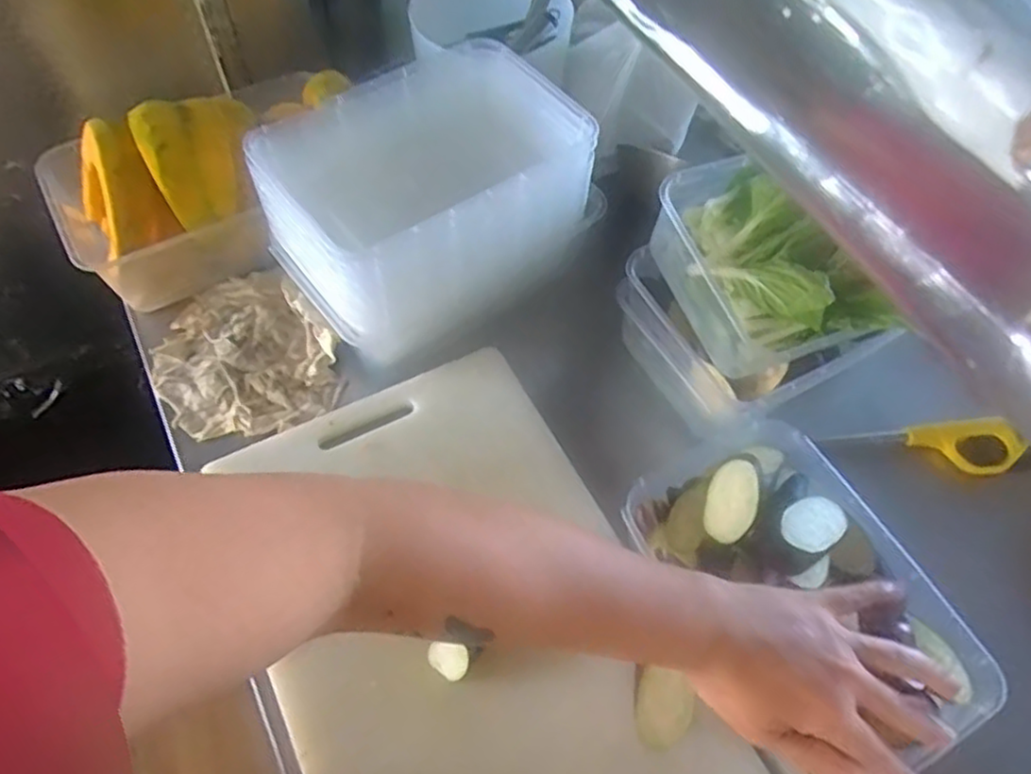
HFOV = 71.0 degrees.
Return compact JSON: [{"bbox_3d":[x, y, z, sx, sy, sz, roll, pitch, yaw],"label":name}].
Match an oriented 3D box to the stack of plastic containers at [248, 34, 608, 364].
[{"bbox_3d":[-0.063,-0.136,0.562,0.227,0.150,0.140,-32,64,-21],"label":"stack of plastic containers"}]

